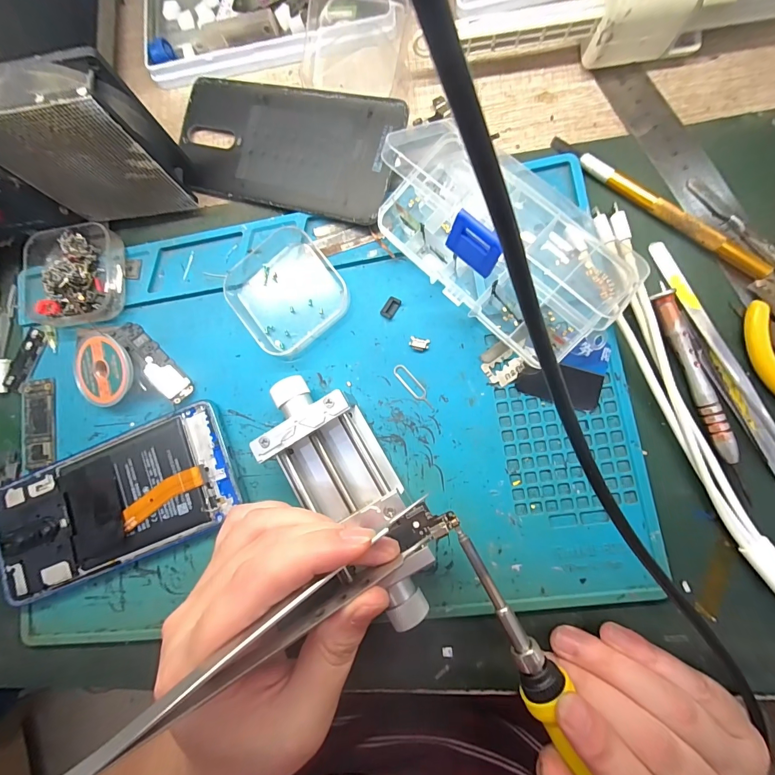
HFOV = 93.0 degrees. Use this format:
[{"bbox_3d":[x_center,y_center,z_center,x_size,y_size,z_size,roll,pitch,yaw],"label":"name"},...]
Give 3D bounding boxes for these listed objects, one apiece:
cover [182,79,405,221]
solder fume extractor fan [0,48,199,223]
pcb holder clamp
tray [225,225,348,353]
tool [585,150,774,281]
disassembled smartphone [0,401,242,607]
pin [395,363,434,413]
[{"bbox_3d":[-0.069,-0.155,0.234,0.152,0.015,0.073,17,86,9],"label":"cover"},{"bbox_3d":[-0.165,-0.131,0.209,0.076,0.085,0.027,-7,83,7],"label":"solder fume extractor fan"},{"bbox_3d":[-0.021,0.057,0.198,0.053,0.034,0.137,-31,81,3],"label":"pcb holder clamp"},{"bbox_3d":[-0.063,-0.059,0.228,0.063,0.011,0.068,-40,80,2],"label":"tray"},{"bbox_3d":[0.155,-0.096,0.203,0.112,0.008,0.007,41,90,10],"label":"tool"},{"bbox_3d":[-0.169,0.071,0.228,0.159,0.011,0.073,-23,81,4],"label":"disassembled smartphone"},{"bbox_3d":[0.016,0.000,0.216,0.008,0.004,0.034,-43,81,3],"label":"pin"}]

